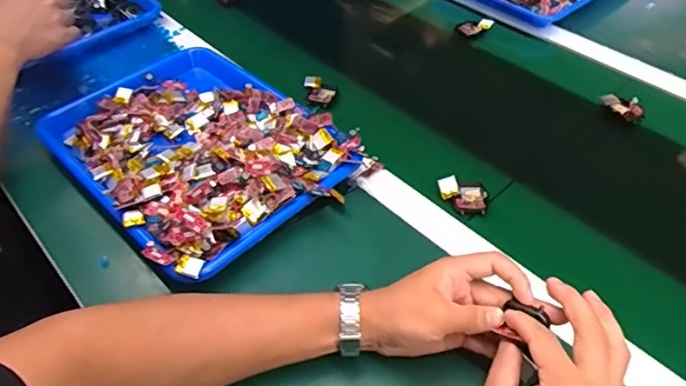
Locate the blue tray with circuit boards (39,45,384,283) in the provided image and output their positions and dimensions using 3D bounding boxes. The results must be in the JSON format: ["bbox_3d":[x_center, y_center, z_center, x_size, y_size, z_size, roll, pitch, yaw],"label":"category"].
[{"bbox_3d":[-0.166,-0.064,0.611,0.265,0.060,0.337,-35,55,-28],"label":"blue tray with circuit boards"}]

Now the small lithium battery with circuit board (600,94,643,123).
[{"bbox_3d":[0.366,-0.114,0.689,0.027,0.019,0.053,-35,56,-29],"label":"small lithium battery with circuit board"}]

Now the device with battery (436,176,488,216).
[{"bbox_3d":[0.132,0.002,0.575,0.052,0.023,0.039,-5,47,-5],"label":"device with battery"}]

